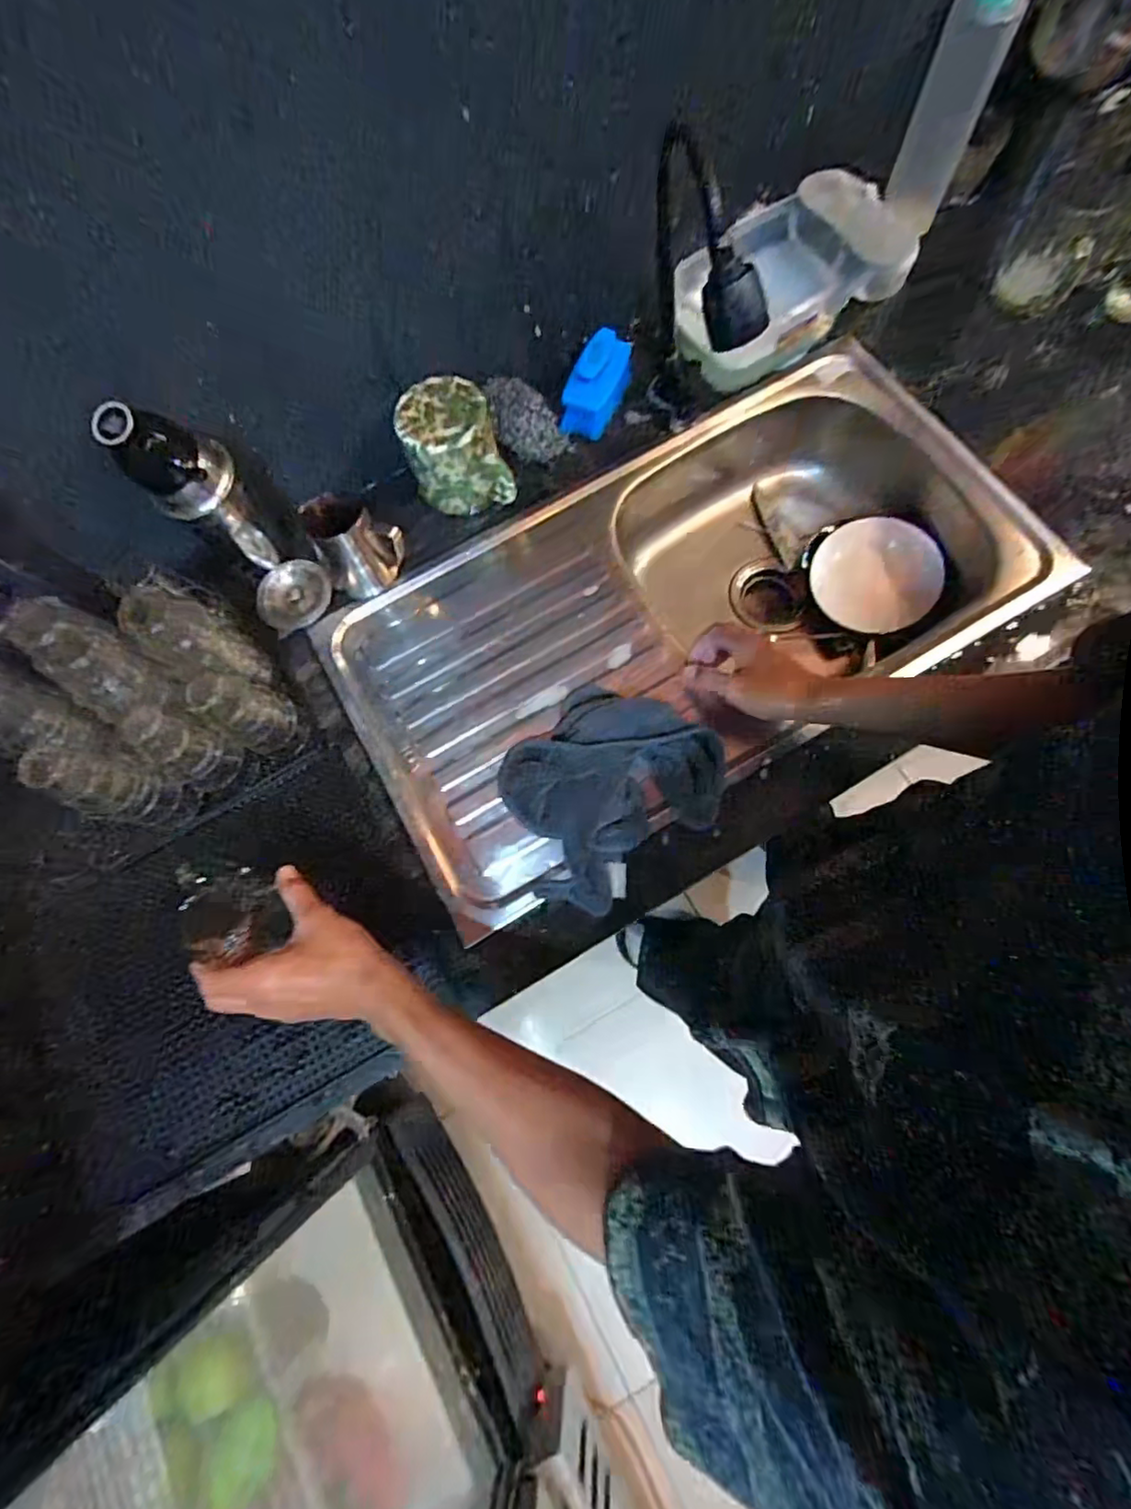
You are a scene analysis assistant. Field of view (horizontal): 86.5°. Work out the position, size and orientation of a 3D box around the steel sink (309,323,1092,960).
[{"bbox_3d":[0.132,-0.149,0.732,0.749,0.155,0.399,-30,74,-5],"label":"steel sink"}]

